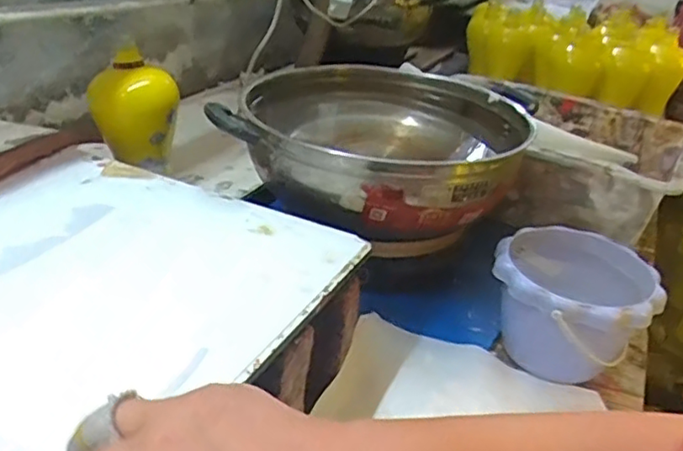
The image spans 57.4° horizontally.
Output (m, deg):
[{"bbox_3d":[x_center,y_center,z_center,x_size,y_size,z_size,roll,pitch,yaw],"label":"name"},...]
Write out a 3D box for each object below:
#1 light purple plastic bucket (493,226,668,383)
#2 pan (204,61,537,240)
[{"bbox_3d":[0.234,0.087,0.648,0.151,0.112,0.155,7,29,-4],"label":"light purple plastic bucket"},{"bbox_3d":[0.049,-0.109,0.783,0.359,0.107,0.377,6,30,3],"label":"pan"}]

